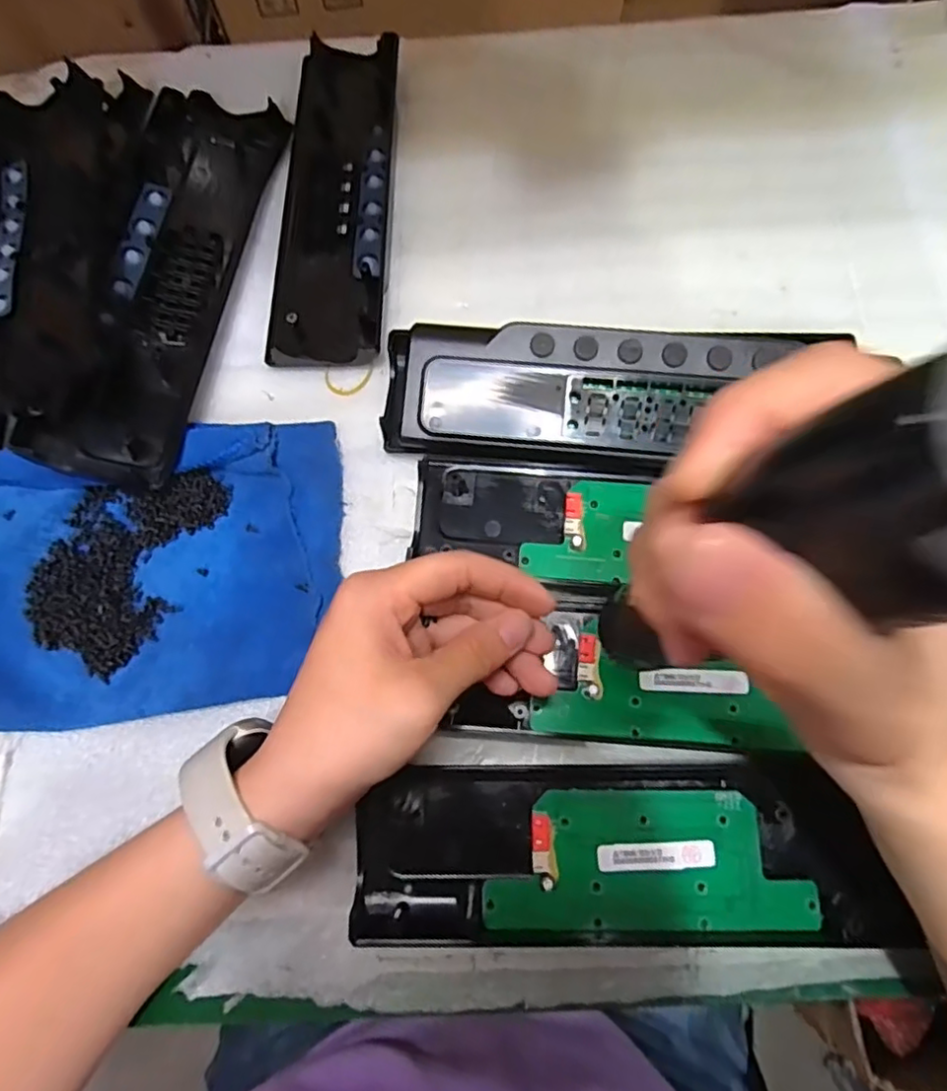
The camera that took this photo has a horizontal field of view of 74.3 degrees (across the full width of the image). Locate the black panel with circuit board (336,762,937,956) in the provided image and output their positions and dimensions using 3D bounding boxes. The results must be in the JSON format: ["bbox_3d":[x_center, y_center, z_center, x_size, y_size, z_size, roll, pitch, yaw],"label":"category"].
[{"bbox_3d":[0.060,0.135,0.268,0.216,0.026,0.075,-1,70,0],"label":"black panel with circuit board"}]

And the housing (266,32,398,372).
[{"bbox_3d":[-0.084,-0.219,0.387,0.067,0.019,0.242,0,71,1],"label":"housing"}]

